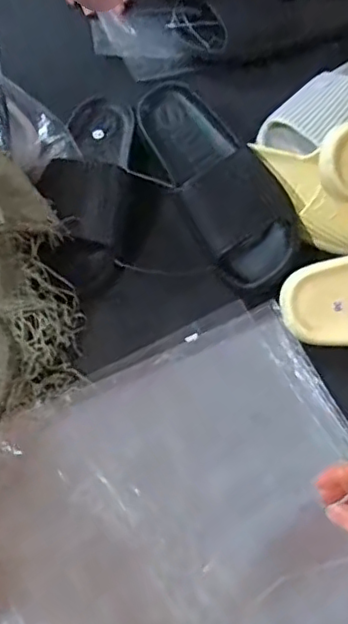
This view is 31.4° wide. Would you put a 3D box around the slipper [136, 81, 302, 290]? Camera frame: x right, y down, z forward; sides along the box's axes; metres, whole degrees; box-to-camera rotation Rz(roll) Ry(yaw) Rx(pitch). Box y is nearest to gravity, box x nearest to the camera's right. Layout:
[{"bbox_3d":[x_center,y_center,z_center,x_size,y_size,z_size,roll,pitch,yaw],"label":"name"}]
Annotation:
[{"bbox_3d":[0.037,-0.149,0.671,0.093,0.062,0.264,-28,66,-16],"label":"slipper"}]

